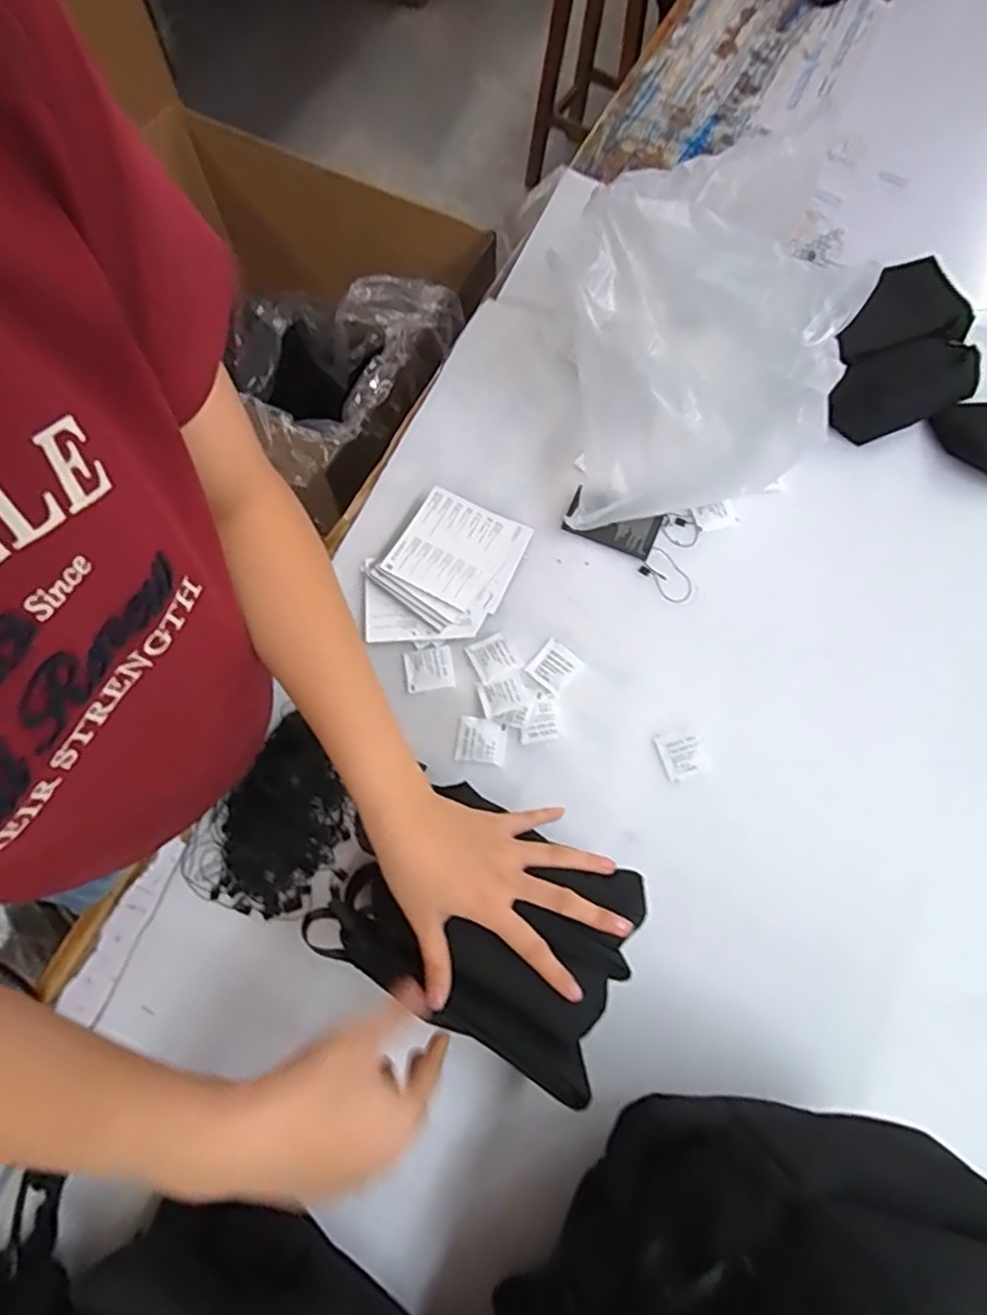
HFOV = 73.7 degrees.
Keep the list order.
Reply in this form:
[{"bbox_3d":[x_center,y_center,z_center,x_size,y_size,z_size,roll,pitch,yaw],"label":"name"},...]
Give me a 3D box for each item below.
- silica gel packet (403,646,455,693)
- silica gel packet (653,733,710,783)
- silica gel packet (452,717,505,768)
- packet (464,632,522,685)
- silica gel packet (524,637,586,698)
[{"bbox_3d":[-0.058,0.011,0.592,0.043,0.004,0.036,-8,70,-5],"label":"silica gel packet"},{"bbox_3d":[0.166,0.085,0.578,0.037,0.009,0.041,-16,71,-8],"label":"silica gel packet"},{"bbox_3d":[-0.010,0.073,0.573,0.042,0.006,0.037,10,70,2],"label":"silica gel packet"},{"bbox_3d":[-0.001,0.000,0.598,0.038,0.004,0.038,-27,73,-11],"label":"packet"},{"bbox_3d":[0.055,0.008,0.598,0.040,0.004,0.044,38,73,11],"label":"silica gel packet"}]

